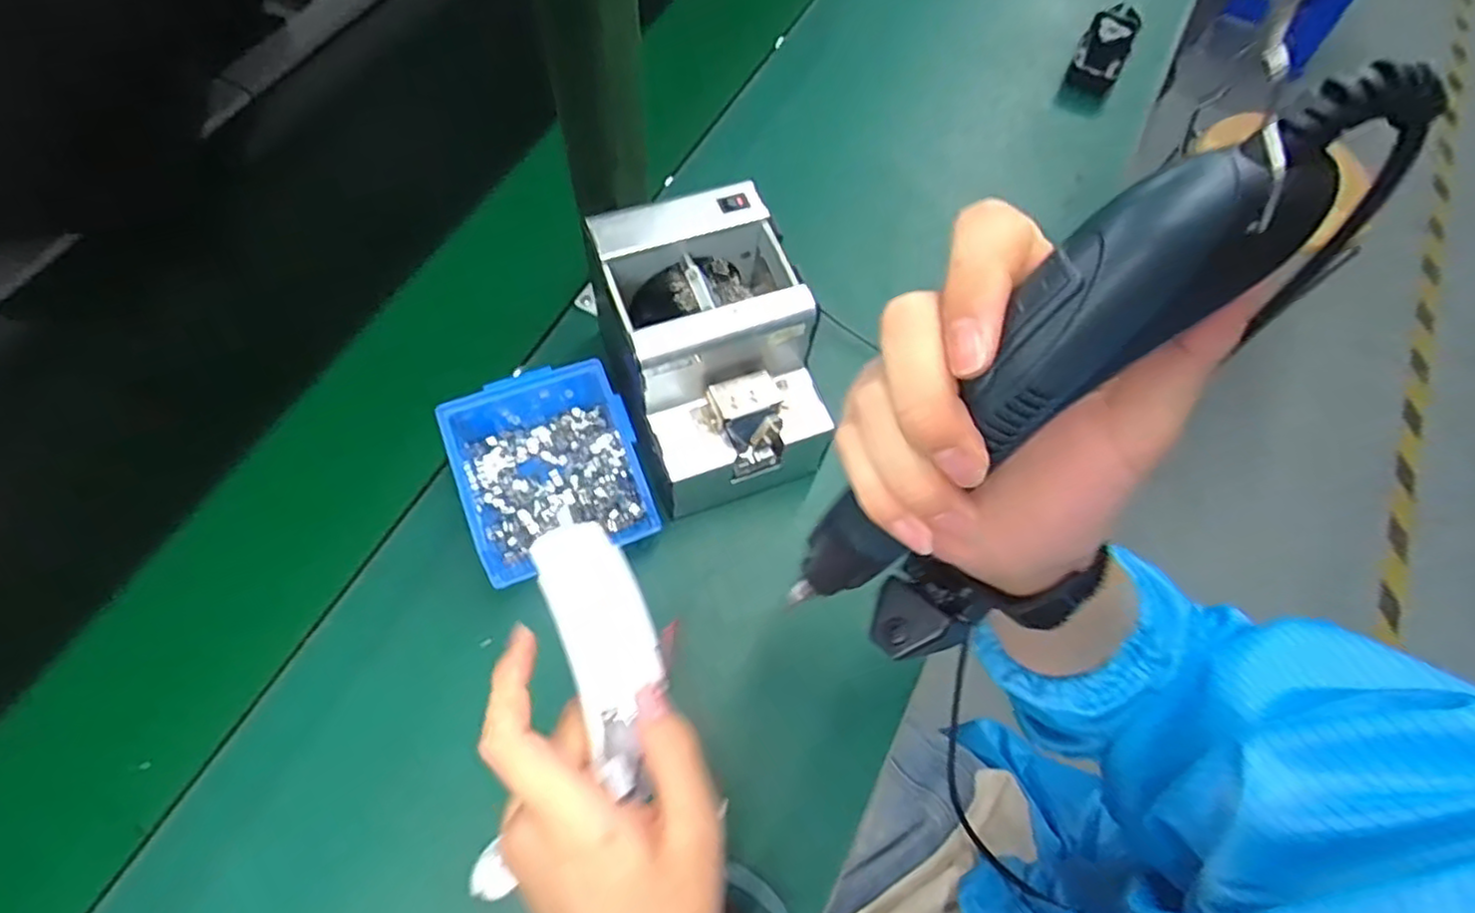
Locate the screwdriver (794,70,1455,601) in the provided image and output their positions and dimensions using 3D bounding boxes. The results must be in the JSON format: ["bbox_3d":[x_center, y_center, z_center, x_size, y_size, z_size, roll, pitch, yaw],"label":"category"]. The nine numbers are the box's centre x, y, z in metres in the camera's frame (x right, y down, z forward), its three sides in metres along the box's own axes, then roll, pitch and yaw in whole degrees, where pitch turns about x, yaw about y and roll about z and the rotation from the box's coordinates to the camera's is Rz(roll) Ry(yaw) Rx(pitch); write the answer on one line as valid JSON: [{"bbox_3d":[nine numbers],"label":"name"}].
[{"bbox_3d":[0.081,-0.016,0.218,0.034,0.221,0.038,-14,63,-41],"label":"screwdriver"}]

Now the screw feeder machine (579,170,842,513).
[{"bbox_3d":[-0.017,-0.072,0.509,0.123,0.137,0.174,-17,68,-12],"label":"screw feeder machine"}]

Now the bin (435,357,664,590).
[{"bbox_3d":[-0.136,0.006,0.515,0.119,0.065,0.148,-19,69,-12],"label":"bin"}]

